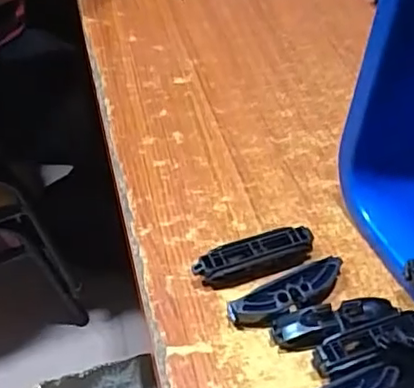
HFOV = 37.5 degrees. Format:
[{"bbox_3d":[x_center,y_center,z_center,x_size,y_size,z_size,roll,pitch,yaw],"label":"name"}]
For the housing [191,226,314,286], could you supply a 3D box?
[{"bbox_3d":[0.030,0.041,0.390,0.078,0.021,0.020,-11,48,-11],"label":"housing"}]

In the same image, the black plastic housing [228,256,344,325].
[{"bbox_3d":[0.051,0.062,0.372,0.077,0.018,0.022,-22,51,-21],"label":"black plastic housing"}]

